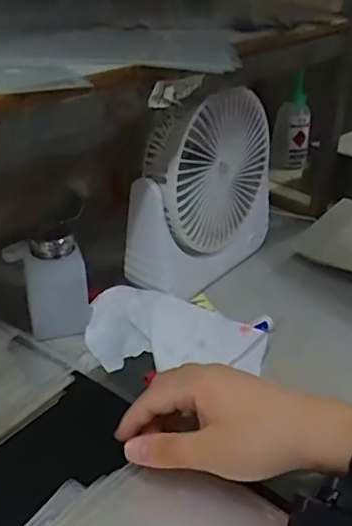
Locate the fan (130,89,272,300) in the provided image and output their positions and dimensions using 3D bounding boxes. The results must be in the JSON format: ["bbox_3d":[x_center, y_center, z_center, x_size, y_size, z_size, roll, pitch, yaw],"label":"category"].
[{"bbox_3d":[0.032,-0.078,0.589,0.092,0.185,0.182,22,37,21],"label":"fan"}]

